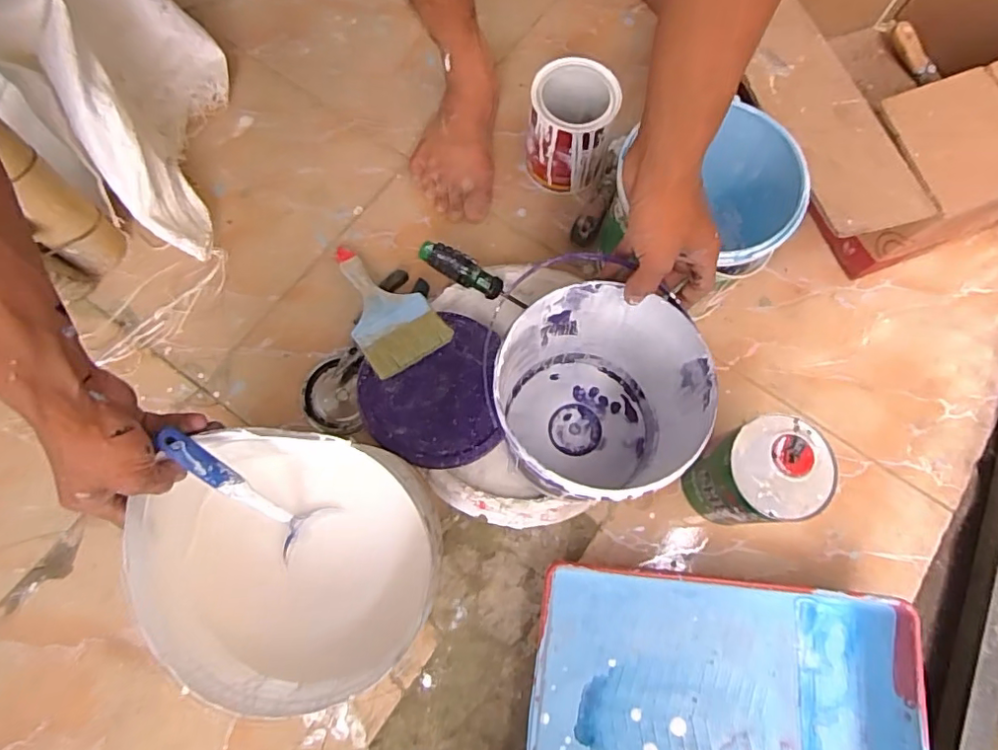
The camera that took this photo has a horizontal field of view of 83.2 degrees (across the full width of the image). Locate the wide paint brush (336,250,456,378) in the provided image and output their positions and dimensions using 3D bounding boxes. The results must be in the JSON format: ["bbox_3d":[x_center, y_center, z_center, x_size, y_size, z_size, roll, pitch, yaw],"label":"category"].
[{"bbox_3d":[-0.144,-0.087,0.670,0.093,0.017,0.195,-33,60,-10],"label":"wide paint brush"}]

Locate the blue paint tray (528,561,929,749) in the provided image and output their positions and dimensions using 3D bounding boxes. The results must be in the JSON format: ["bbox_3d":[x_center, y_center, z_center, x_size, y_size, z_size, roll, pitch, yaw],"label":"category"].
[{"bbox_3d":[0.207,0.347,0.546,0.350,0.088,0.278,6,74,0],"label":"blue paint tray"}]

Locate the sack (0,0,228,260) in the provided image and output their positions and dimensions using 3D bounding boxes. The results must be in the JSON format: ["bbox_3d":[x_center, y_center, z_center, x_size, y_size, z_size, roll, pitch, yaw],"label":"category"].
[{"bbox_3d":[-0.447,-0.334,0.662,0.156,0.214,0.323,-1,74,-2],"label":"sack"}]

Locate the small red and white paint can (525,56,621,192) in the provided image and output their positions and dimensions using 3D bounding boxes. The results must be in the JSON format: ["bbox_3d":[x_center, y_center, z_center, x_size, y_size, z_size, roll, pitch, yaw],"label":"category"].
[{"bbox_3d":[0.088,-0.309,0.711,0.099,0.137,0.097,0,74,-1],"label":"small red and white paint can"}]

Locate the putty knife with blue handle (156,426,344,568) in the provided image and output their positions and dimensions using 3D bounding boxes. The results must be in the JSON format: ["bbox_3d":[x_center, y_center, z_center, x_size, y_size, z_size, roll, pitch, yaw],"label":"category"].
[{"bbox_3d":[-0.224,0.107,0.508,0.065,0.184,0.022,-44,48,-13],"label":"putty knife with blue handle"}]

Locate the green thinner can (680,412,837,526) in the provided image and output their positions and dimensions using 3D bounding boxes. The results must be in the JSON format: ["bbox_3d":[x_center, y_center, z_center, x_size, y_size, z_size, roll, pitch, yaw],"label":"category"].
[{"bbox_3d":[0.260,0.105,0.587,0.100,0.136,0.097,0,74,-1],"label":"green thinner can"}]

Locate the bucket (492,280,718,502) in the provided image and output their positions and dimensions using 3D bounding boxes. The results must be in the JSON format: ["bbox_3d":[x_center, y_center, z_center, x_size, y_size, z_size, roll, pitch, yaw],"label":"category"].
[{"bbox_3d":[0.088,0.031,0.557,0.179,0.185,0.177,0,74,-1],"label":"bucket"}]

